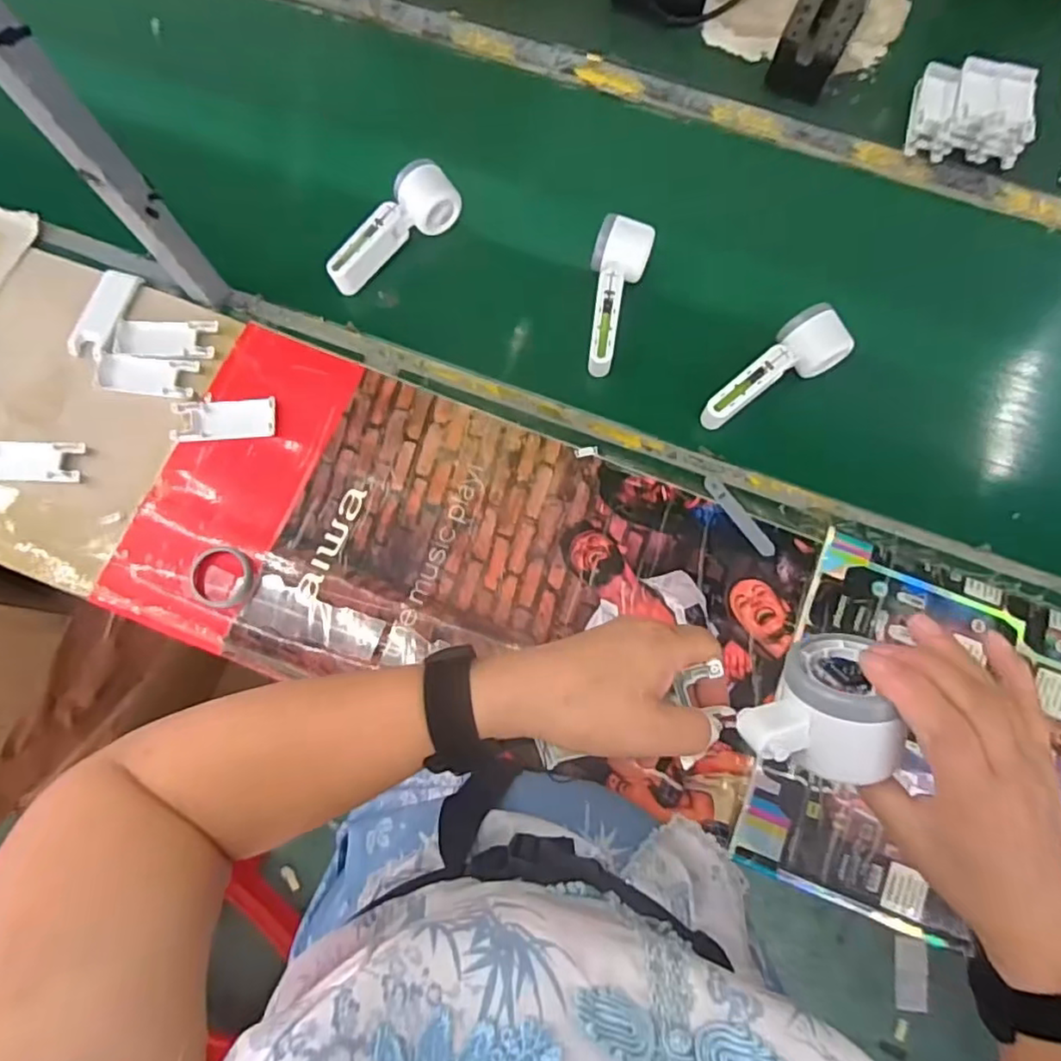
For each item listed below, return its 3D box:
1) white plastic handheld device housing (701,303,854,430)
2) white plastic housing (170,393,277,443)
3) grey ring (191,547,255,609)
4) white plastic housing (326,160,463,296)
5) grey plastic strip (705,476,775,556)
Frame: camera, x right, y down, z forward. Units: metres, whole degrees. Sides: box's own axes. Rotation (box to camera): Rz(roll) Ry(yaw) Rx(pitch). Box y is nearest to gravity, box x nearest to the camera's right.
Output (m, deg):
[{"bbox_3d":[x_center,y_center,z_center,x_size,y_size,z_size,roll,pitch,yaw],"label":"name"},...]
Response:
[{"bbox_3d":[0.243,-0.165,0.653,0.156,0.047,0.058,-29,76,-7],"label":"white plastic handheld device housing"},{"bbox_3d":[-0.315,-0.115,0.659,0.102,0.007,0.046,-2,74,0],"label":"white plastic housing"},{"bbox_3d":[-0.296,0.046,0.618,0.060,0.014,0.057,0,75,1],"label":"grey ring"},{"bbox_3d":[-0.147,-0.323,0.702,0.067,0.040,0.169,35,79,9],"label":"white plastic housing"},{"bbox_3d":[0.206,-0.014,0.631,0.016,0.006,0.095,-35,77,-9],"label":"grey plastic strip"}]

